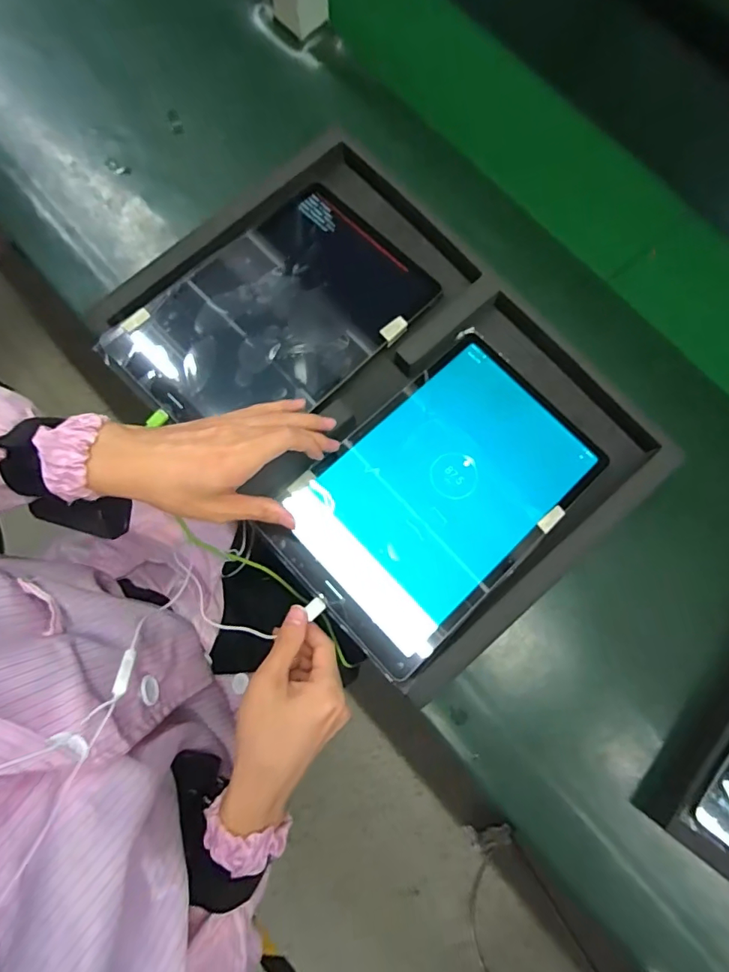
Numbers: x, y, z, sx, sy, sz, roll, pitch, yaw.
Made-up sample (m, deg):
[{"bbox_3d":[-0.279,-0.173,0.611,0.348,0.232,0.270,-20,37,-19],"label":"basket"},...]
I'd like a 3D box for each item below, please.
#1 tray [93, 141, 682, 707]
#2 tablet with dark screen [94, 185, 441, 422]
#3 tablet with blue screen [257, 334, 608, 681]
[{"bbox_3d":[0.009,-0.077,0.425,0.293,0.042,0.413,-42,82,-7],"label":"tray"},{"bbox_3d":[-0.075,-0.147,0.431,0.250,0.010,0.165,-43,83,-13],"label":"tablet with dark screen"},{"bbox_3d":[0.060,0.004,0.402,0.250,0.011,0.161,-42,80,-11],"label":"tablet with blue screen"}]

